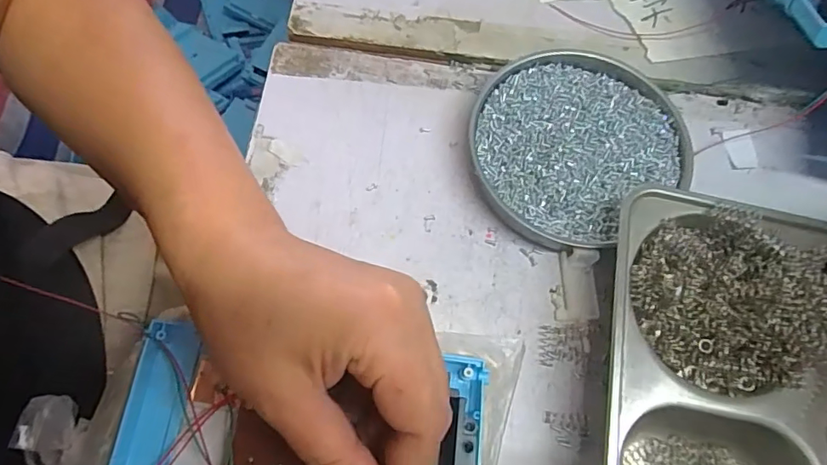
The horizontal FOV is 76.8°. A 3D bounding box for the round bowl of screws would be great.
[{"bbox_3d":[0.102,-0.058,0.337,0.130,0.021,0.124,1,69,-3],"label":"round bowl of screws"}]

